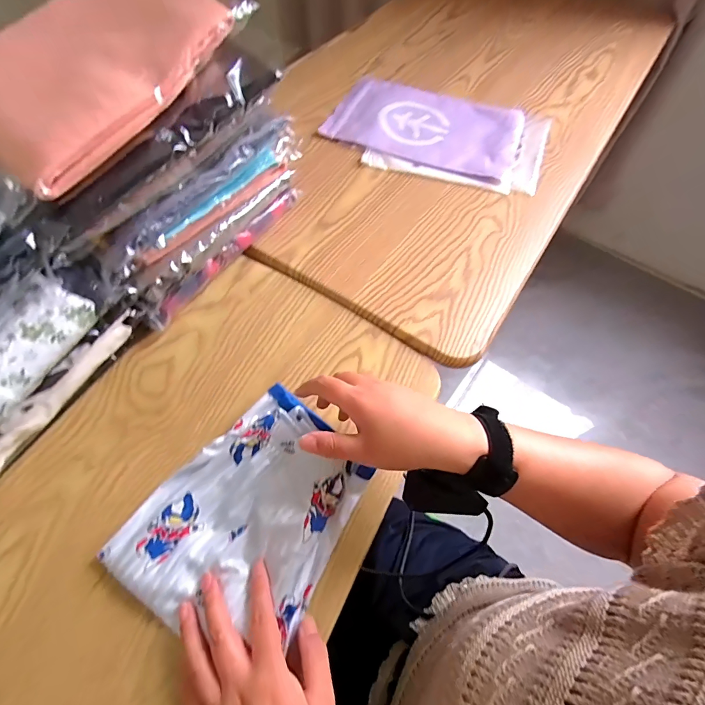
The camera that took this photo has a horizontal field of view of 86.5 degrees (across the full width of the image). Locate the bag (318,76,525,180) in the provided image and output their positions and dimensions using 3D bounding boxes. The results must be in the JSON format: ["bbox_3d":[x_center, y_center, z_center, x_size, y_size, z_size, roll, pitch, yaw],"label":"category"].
[{"bbox_3d":[0.128,-0.398,0.645,0.310,0.012,0.206,20,63,9],"label":"bag"}]

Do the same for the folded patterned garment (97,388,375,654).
[{"bbox_3d":[-0.089,0.139,0.325,0.157,0.042,0.201,35,66,16],"label":"folded patterned garment"}]

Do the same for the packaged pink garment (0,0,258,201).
[{"bbox_3d":[-0.228,-0.260,0.326,0.152,0.064,0.248,32,65,15],"label":"packaged pink garment"}]

